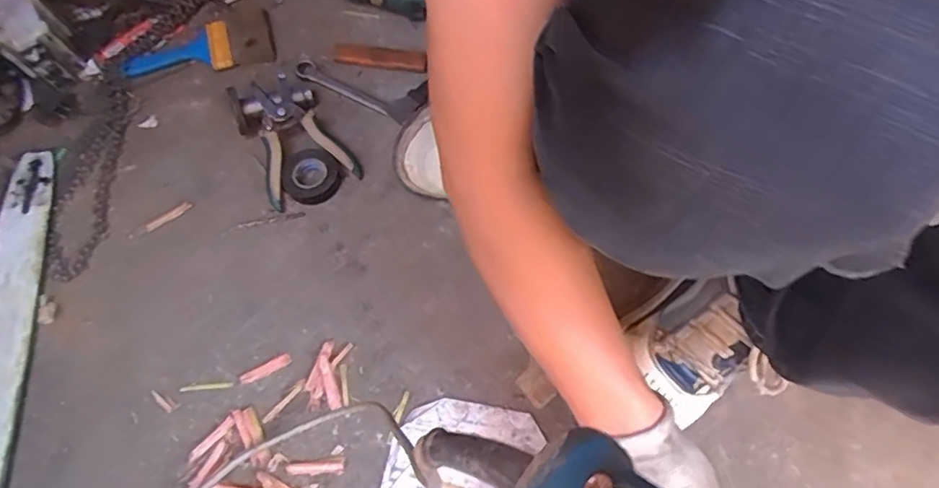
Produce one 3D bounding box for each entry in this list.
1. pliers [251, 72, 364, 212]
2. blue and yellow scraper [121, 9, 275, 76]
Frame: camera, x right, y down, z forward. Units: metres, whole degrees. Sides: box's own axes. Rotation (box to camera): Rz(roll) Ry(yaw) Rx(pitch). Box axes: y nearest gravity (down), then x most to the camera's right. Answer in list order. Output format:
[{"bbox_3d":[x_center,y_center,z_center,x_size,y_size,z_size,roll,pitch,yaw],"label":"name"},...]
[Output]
[{"bbox_3d":[-0.200,-0.119,0.654,0.100,0.034,0.153,-27,68,-11],"label":"pliers"},{"bbox_3d":[-0.337,-0.240,0.721,0.187,0.028,0.071,-20,68,-6],"label":"blue and yellow scraper"}]

